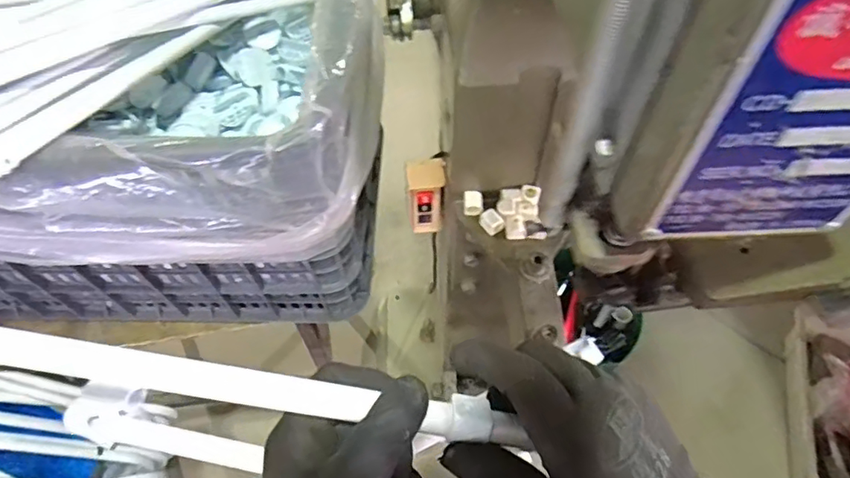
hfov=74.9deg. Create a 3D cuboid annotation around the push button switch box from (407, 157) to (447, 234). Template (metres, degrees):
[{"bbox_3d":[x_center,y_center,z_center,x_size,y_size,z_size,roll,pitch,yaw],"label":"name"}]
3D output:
[{"bbox_3d":[0.000,-0.055,0.743,0.053,0.114,0.043,-5,57,-2],"label":"push button switch box"}]

